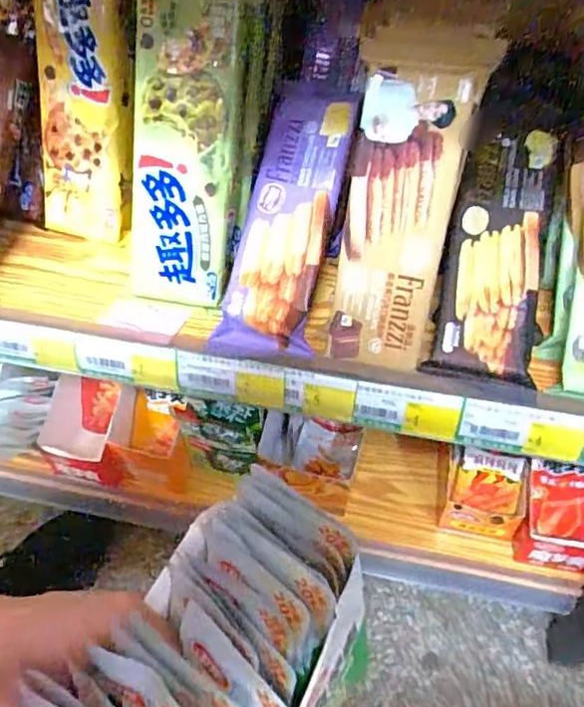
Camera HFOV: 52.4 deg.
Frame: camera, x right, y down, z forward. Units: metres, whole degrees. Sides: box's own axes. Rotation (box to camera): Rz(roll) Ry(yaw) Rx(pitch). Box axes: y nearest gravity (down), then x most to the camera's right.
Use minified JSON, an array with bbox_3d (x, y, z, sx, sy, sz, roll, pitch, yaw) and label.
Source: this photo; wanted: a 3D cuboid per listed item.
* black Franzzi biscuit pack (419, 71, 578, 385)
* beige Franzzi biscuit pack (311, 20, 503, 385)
[{"bbox_3d":[0.141,-0.083,0.398,0.065,0.023,0.206,14,82,9],"label":"black Franzzi biscuit pack"},{"bbox_3d":[0.065,-0.084,0.366,0.067,0.210,0.029,10,17,5],"label":"beige Franzzi biscuit pack"}]

